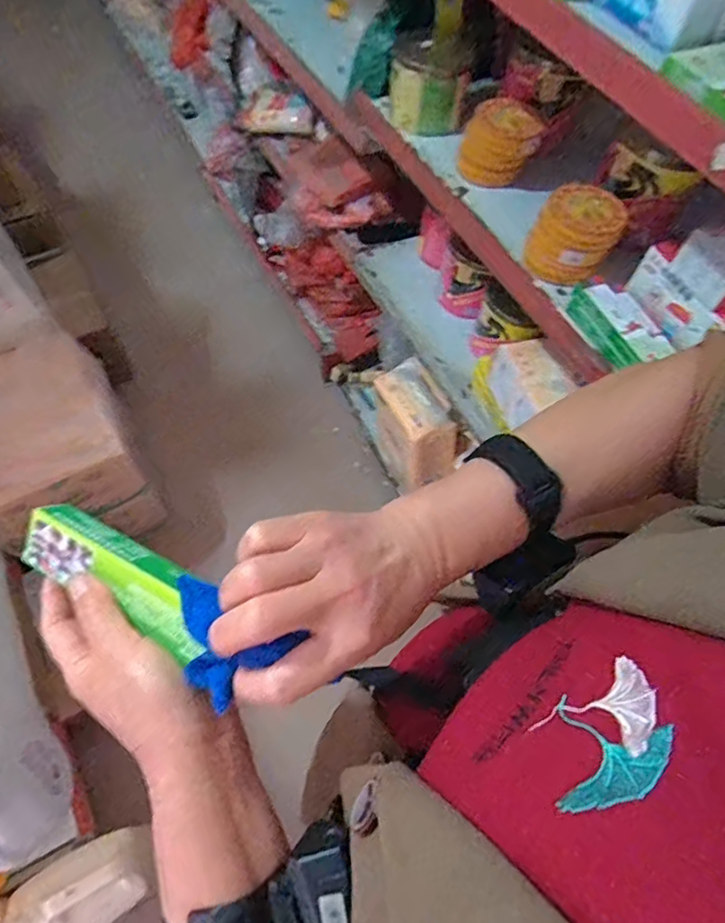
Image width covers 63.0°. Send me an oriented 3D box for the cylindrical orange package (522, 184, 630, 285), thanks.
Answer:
[{"bbox_3d":[0.305,-0.330,0.846,0.112,0.090,0.124,35,64,16],"label":"cylindrical orange package"}]

